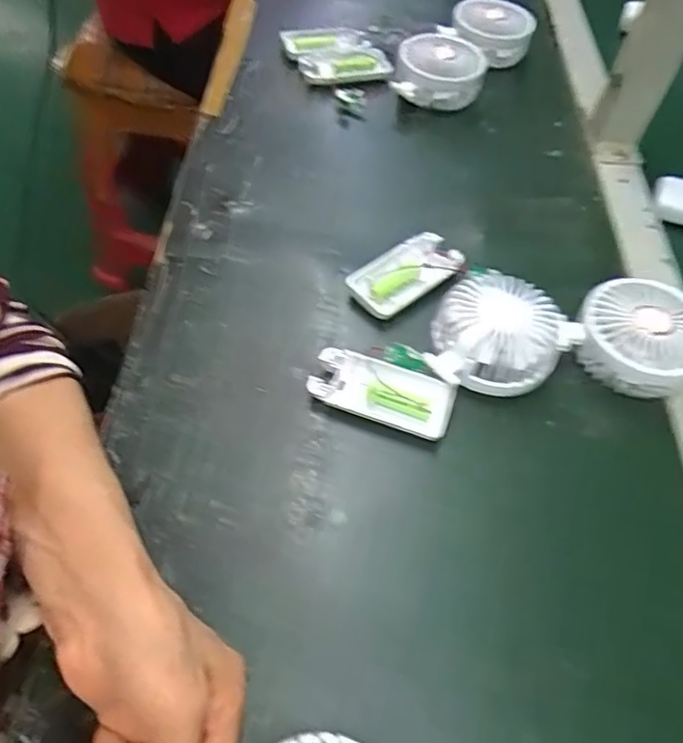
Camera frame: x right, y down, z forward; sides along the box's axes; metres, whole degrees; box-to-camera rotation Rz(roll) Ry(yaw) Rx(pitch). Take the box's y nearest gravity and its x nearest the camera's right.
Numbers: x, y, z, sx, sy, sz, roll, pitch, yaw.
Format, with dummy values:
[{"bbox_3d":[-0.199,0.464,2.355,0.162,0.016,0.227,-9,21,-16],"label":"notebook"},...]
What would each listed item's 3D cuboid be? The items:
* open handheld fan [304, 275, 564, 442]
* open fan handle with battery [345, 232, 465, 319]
[{"bbox_3d":[0.071,-0.008,0.430,0.179,0.034,0.089,-23,59,-3],"label":"open handheld fan"},{"bbox_3d":[0.052,-0.079,0.486,0.094,0.014,0.052,-32,63,-23],"label":"open fan handle with battery"}]

